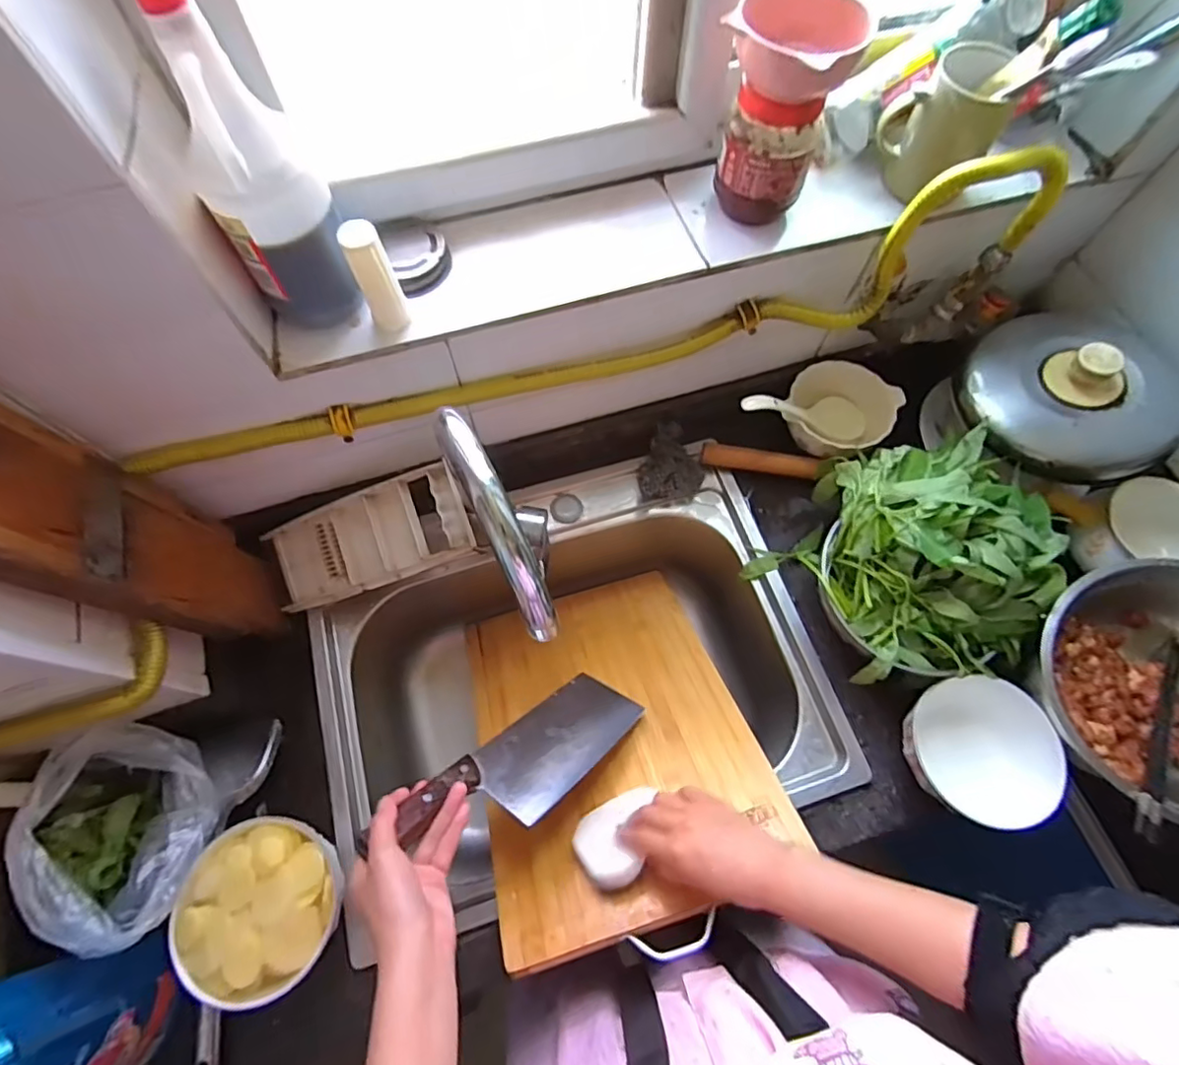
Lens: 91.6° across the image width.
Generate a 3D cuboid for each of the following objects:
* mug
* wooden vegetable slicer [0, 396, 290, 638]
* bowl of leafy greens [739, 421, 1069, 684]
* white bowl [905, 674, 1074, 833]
[{"bbox_3d":[0.329,-0.390,0.542,0.094,0.104,0.080,23,69,9],"label":"mug"},{"bbox_3d":[-0.382,-0.010,0.442,0.021,0.457,0.132,-19,66,-1],"label":"wooden vegetable slicer"},{"bbox_3d":[0.337,0.025,0.598,0.216,0.164,0.239,-30,71,-12],"label":"bowl of leafy greens"},{"bbox_3d":[0.384,0.227,0.578,0.137,0.063,0.141,0,67,0],"label":"white bowl"}]

